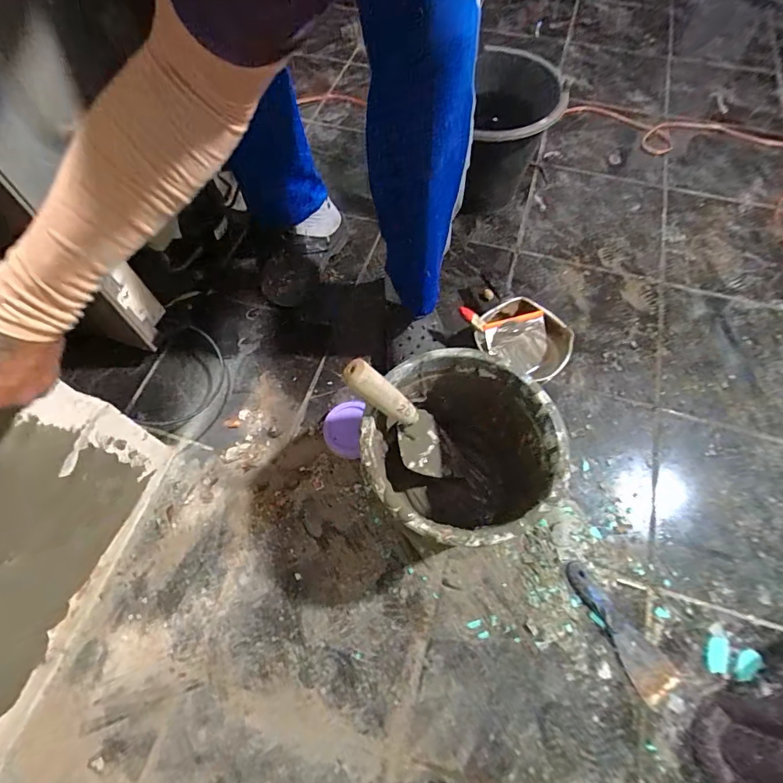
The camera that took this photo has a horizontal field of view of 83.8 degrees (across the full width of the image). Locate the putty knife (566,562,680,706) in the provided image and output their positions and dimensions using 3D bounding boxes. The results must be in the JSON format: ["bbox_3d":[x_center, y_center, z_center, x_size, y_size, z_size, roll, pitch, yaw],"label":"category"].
[{"bbox_3d":[0.322,0.334,0.621,0.057,0.019,0.190,-29,67,-12],"label":"putty knife"}]

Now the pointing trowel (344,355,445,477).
[{"bbox_3d":[0.015,0.037,0.598,0.054,0.253,0.089,7,62,29],"label":"pointing trowel"}]

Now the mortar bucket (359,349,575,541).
[{"bbox_3d":[0.088,0.100,0.630,0.240,0.214,0.246,0,64,1],"label":"mortar bucket"}]

